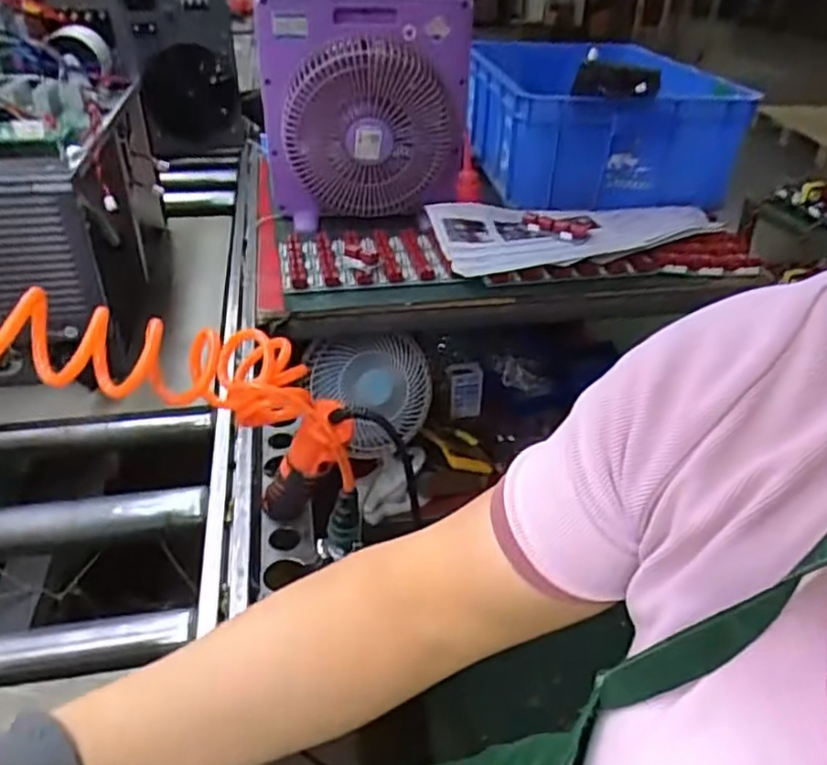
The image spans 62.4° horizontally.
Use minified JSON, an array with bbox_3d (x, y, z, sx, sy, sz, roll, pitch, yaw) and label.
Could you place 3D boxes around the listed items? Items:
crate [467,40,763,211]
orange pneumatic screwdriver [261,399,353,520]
[{"bbox_3d":[0.371,-0.548,1.385,0.453,0.221,0.487,-2,35,-6],"label":"crate"},{"bbox_3d":[-0.097,0.075,0.607,0.035,0.189,0.041,-28,74,-35],"label":"orange pneumatic screwdriver"}]

